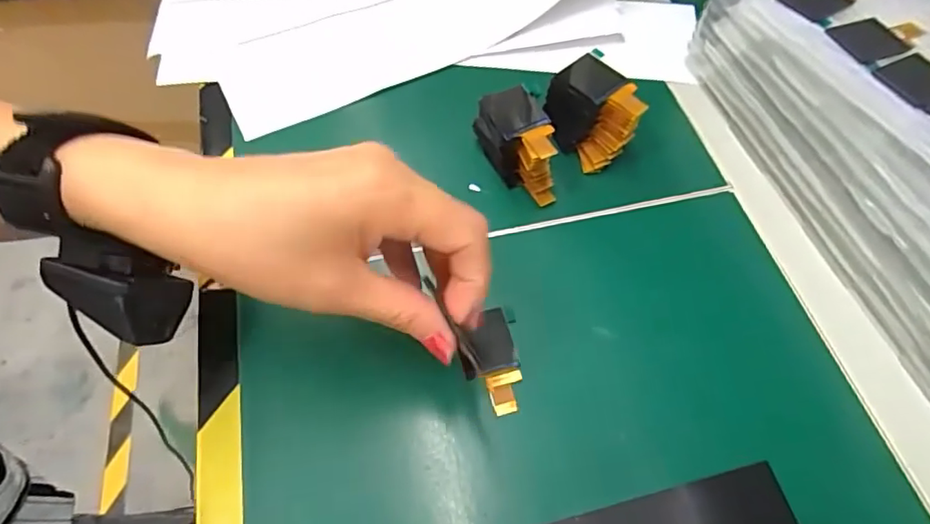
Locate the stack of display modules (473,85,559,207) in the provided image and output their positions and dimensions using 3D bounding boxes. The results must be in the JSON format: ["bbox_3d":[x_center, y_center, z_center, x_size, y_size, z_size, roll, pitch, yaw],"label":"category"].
[{"bbox_3d":[0.030,-0.066,0.309,0.030,0.042,0.059,-14,63,-8],"label":"stack of display modules"}]

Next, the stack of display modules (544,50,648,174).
[{"bbox_3d":[0.075,-0.088,0.322,0.041,0.038,0.054,-37,68,-19],"label":"stack of display modules"}]

